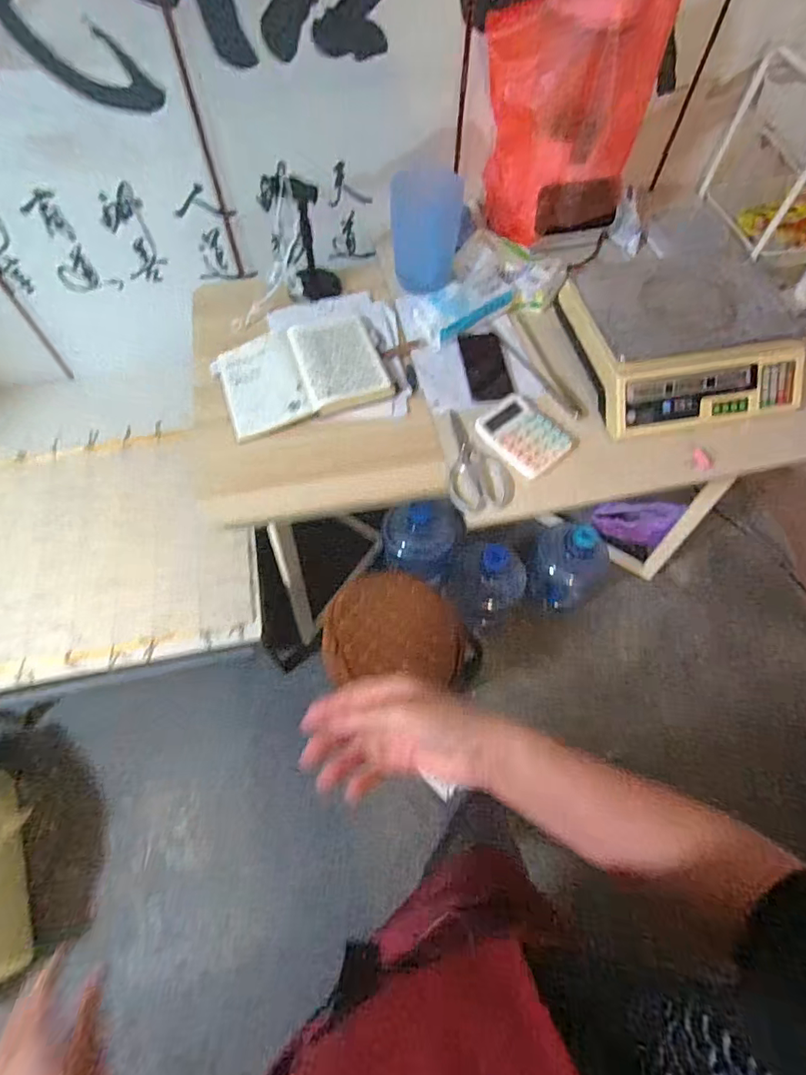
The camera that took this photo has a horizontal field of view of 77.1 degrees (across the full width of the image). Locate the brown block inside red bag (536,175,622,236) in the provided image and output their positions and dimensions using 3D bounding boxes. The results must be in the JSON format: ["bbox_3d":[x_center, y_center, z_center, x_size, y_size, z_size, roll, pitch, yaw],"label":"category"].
[{"bbox_3d":[0.352,-0.659,1.005,0.171,0.096,0.021,-8,56,-6],"label":"brown block inside red bag"}]

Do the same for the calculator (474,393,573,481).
[{"bbox_3d":[0.201,-0.173,0.847,0.113,0.016,0.142,-40,69,-20],"label":"calculator"}]

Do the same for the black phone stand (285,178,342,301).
[{"bbox_3d":[-0.169,-0.564,0.962,0.080,0.174,0.084,-5,62,-4],"label":"black phone stand"}]

